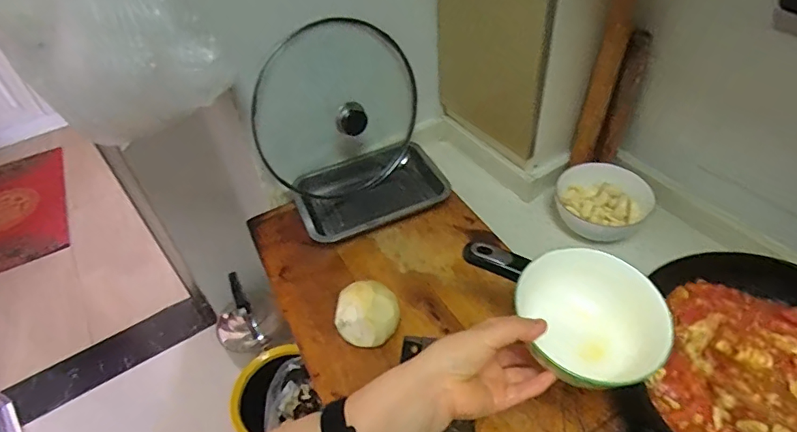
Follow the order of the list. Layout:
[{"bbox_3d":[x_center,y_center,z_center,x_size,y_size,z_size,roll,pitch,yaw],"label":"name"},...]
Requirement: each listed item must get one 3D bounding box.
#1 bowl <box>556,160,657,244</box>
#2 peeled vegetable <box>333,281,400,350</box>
[{"bbox_3d":[0.346,-0.022,0.837,0.150,0.064,0.133,20,51,24],"label":"bowl"},{"bbox_3d":[-0.046,0.138,0.680,0.087,0.072,0.066,6,46,11],"label":"peeled vegetable"}]

